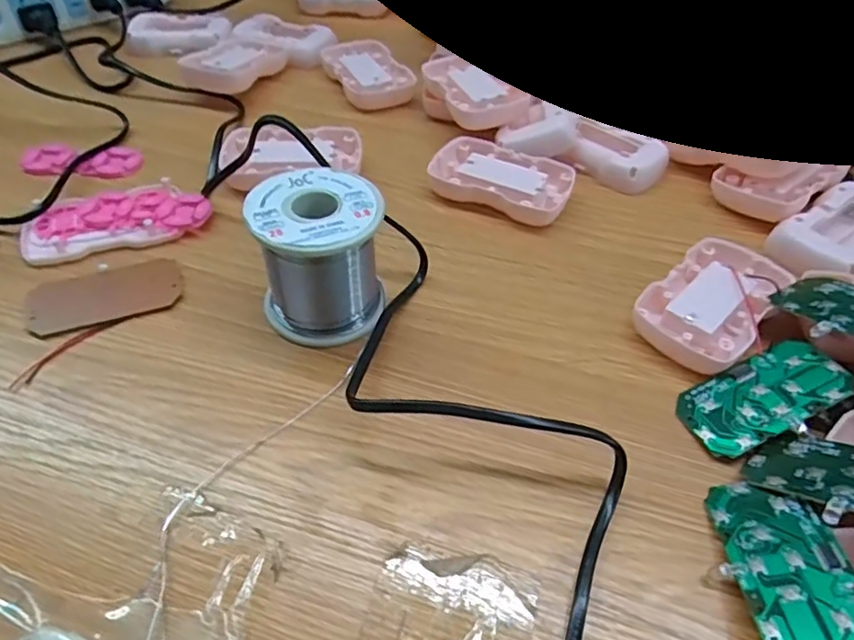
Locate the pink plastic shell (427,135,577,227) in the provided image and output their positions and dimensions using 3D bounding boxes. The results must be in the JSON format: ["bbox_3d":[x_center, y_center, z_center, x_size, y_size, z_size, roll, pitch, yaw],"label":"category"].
[{"bbox_3d":[0.046,-0.088,0.387,0.089,0.017,0.056,19,50,15],"label":"pink plastic shell"}]

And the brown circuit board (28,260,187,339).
[{"bbox_3d":[-0.170,-0.013,0.319,0.076,0.005,0.040,-14,50,-14],"label":"brown circuit board"}]

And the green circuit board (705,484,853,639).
[{"bbox_3d":[0.131,0.088,0.217,0.036,0.004,0.072,-16,33,12],"label":"green circuit board"}]

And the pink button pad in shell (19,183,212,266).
[{"bbox_3d":[-0.184,-0.061,0.357,0.101,0.007,0.049,-14,50,-14],"label":"pink button pad in shell"}]

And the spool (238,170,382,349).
[{"bbox_3d":[-0.052,-0.032,0.298,0.060,0.063,0.060,1,48,-1],"label":"spool"}]

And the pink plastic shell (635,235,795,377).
[{"bbox_3d":[0.151,-0.009,0.316,0.088,0.016,0.054,-36,58,-29],"label":"pink plastic shell"}]

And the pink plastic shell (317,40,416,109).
[{"bbox_3d":[-0.049,-0.202,0.487,0.059,0.012,0.088,-22,52,-20],"label":"pink plastic shell"}]

